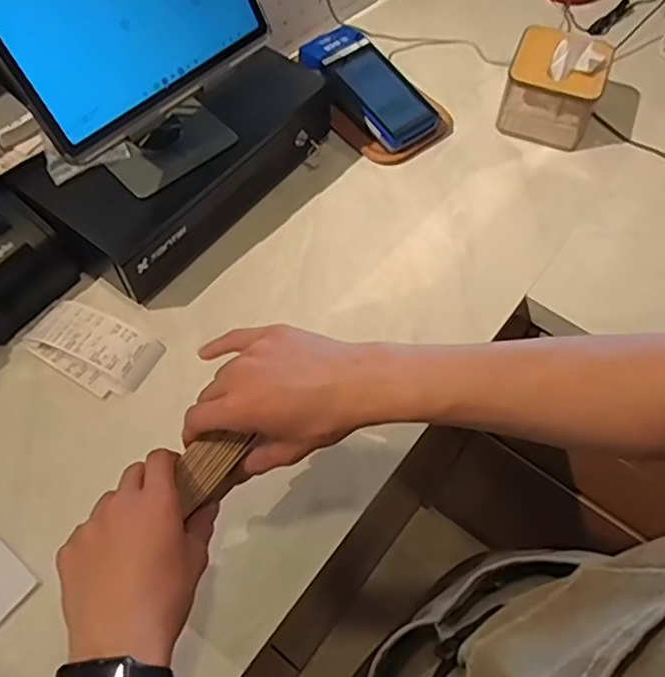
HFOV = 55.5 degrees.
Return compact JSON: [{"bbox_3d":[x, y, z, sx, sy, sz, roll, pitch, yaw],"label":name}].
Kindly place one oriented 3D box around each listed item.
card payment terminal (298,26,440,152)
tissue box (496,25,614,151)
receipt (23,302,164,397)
[{"bbox_3d":[0.047,-0.318,0.817,0.093,0.062,0.188,-29,65,-16],"label":"card payment terminal"},{"bbox_3d":[0.278,-0.320,0.796,0.109,0.097,0.088,20,62,10],"label":"tissue box"},{"bbox_3d":[-0.249,0.005,0.654,0.133,0.021,0.078,27,67,14],"label":"receipt"}]

